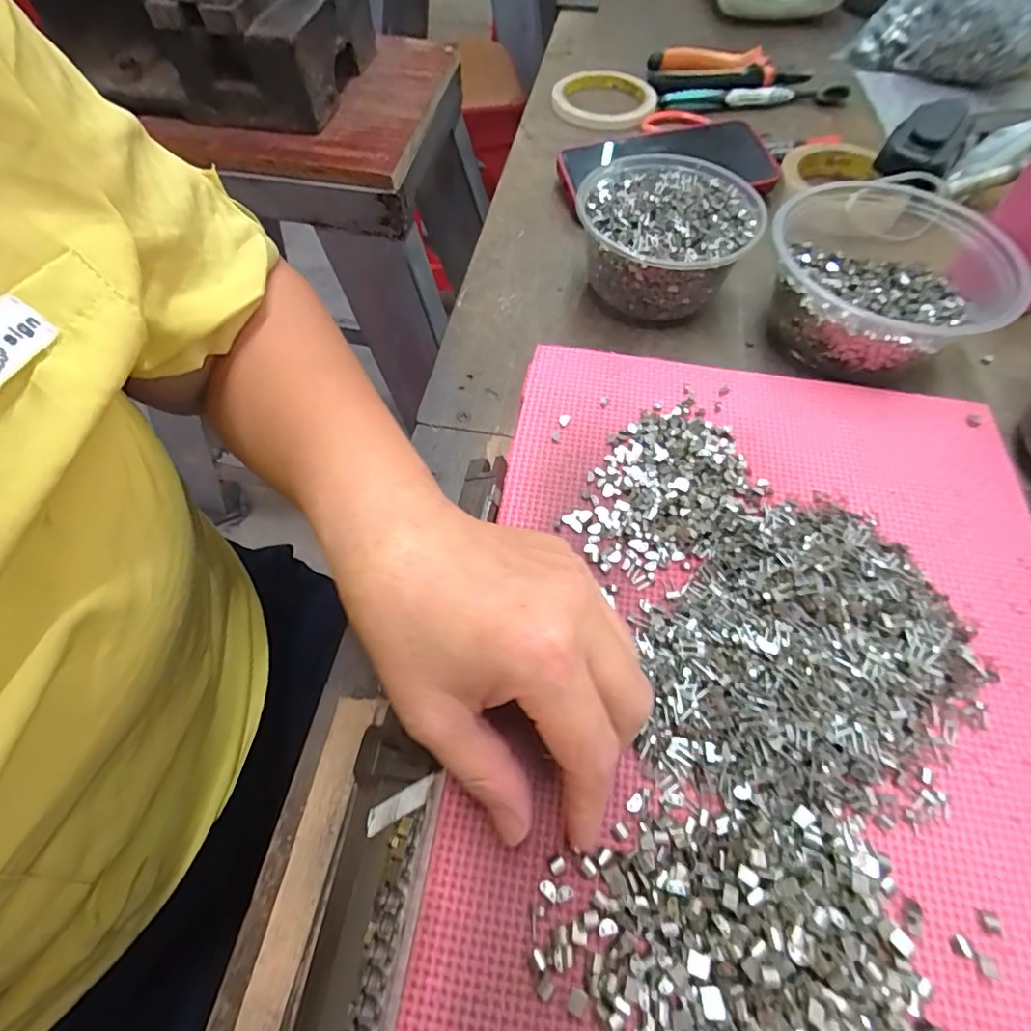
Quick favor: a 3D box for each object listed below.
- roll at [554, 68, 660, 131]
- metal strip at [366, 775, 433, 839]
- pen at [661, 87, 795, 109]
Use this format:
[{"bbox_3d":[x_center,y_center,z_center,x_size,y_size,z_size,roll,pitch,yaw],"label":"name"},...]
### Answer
[{"bbox_3d":[0.086,-0.403,0.523,0.097,0.017,0.096,1,60,-1],"label":"roll"},{"bbox_3d":[-0.044,0.109,0.203,0.029,0.004,0.009,-34,63,-2],"label":"metal strip"},{"bbox_3d":[0.204,-0.397,0.516,0.128,0.017,0.010,-6,60,-5],"label":"pen"}]

